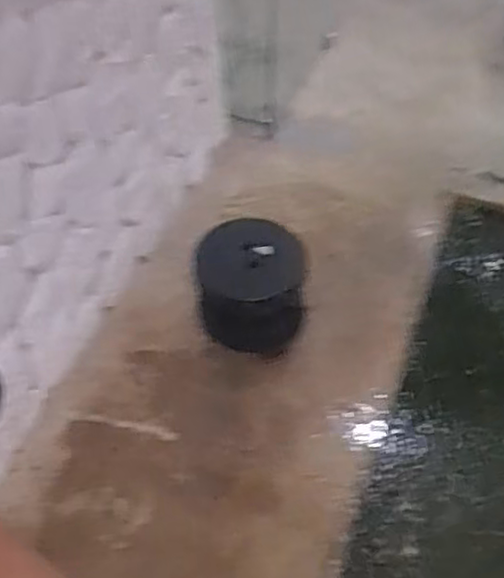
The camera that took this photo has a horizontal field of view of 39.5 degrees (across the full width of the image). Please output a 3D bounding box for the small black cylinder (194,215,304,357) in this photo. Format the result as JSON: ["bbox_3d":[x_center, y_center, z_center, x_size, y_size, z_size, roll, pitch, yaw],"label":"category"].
[{"bbox_3d":[-0.002,-0.002,1.505,0.216,0.178,0.237,-7,48,0],"label":"small black cylinder"}]

